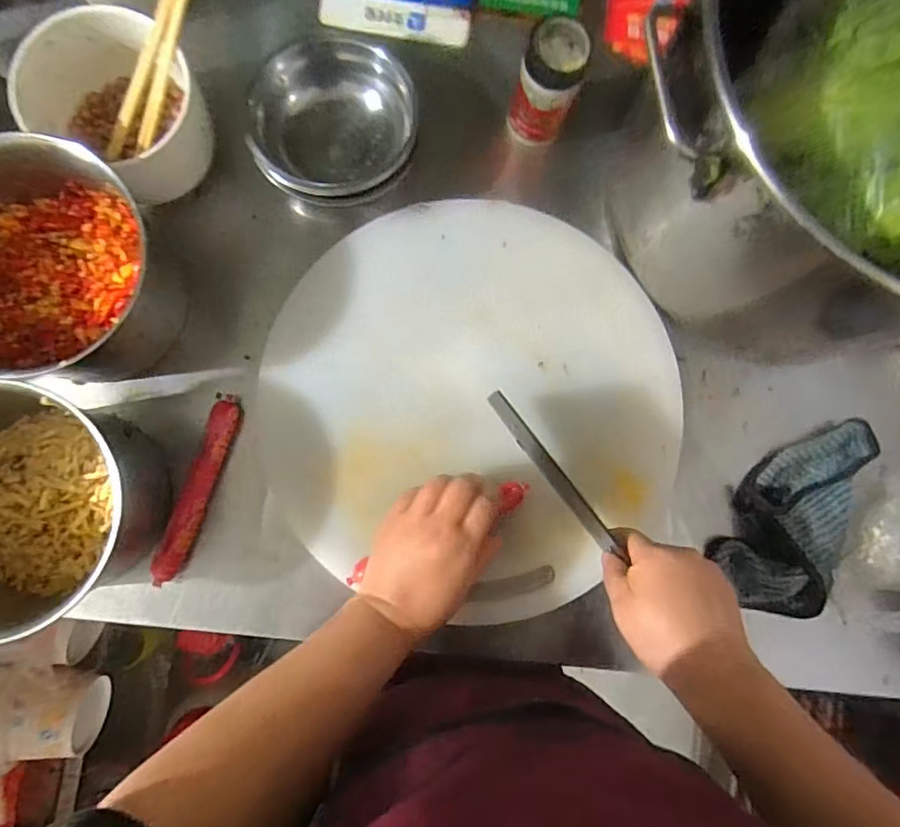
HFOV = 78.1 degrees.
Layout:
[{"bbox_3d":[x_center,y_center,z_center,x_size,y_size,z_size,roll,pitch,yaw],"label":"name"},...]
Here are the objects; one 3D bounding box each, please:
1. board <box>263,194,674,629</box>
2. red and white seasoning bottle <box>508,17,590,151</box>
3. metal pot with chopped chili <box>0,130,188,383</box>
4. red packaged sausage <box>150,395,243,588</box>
[{"bbox_3d":[0.025,-0.016,0.515,0.380,0.027,0.354,0,86,-2],"label":"board"},{"bbox_3d":[0.087,-0.296,0.503,0.051,0.105,0.052,0,86,-2],"label":"red and white seasoning bottle"},{"bbox_3d":[-0.325,-0.112,0.455,0.168,0.124,0.156,0,86,-2],"label":"metal pot with chopped chili"},{"bbox_3d":[-0.224,0.067,0.495,0.022,0.020,0.170,19,85,-1],"label":"red packaged sausage"}]

